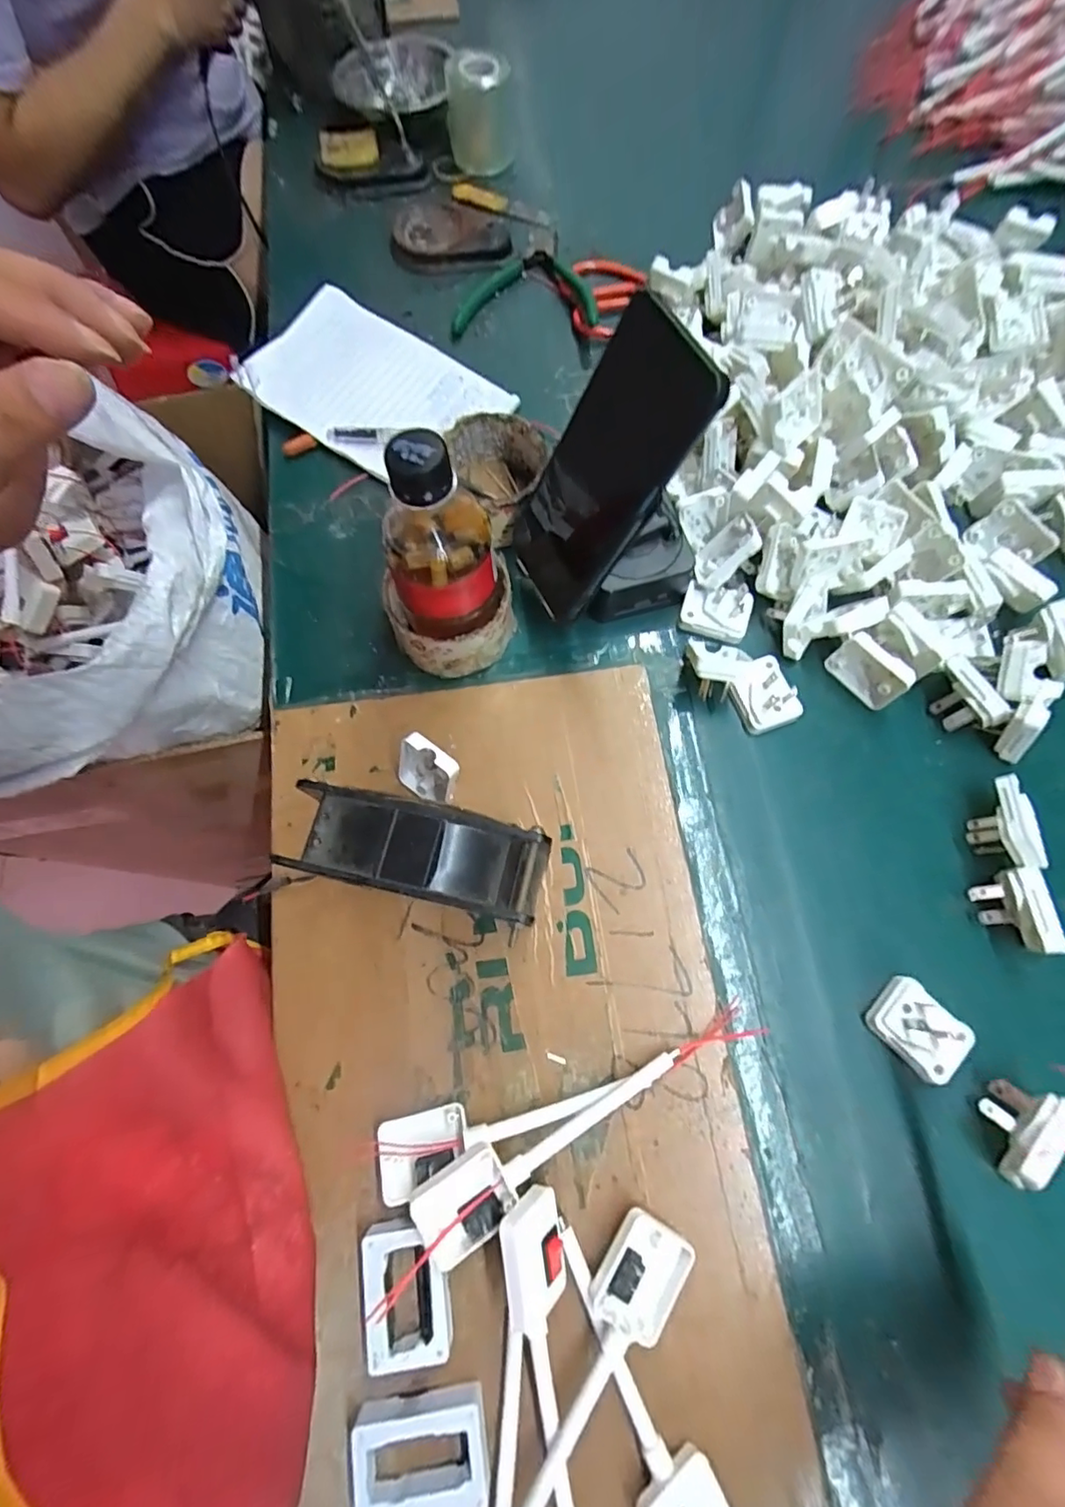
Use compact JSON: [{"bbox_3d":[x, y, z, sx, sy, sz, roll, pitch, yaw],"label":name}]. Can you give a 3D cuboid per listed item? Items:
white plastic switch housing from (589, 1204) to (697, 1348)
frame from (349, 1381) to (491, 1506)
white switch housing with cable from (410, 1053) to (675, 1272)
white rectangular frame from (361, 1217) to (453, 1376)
[{"bbox_3d":[0.056,0.266,0.291,0.040,0.017,0.050,33,75,11],"label":"white plastic switch housing"},{"bbox_3d":[-0.053,0.334,0.274,0.063,0.018,0.042,-6,72,-1],"label":"frame"},{"bbox_3d":[0.010,0.205,0.306,0.148,0.031,0.037,-31,74,-9],"label":"white switch housing with cable"},{"bbox_3d":[-0.064,0.272,0.293,0.041,0.022,0.059,-9,72,-2],"label":"white rectangular frame"}]

